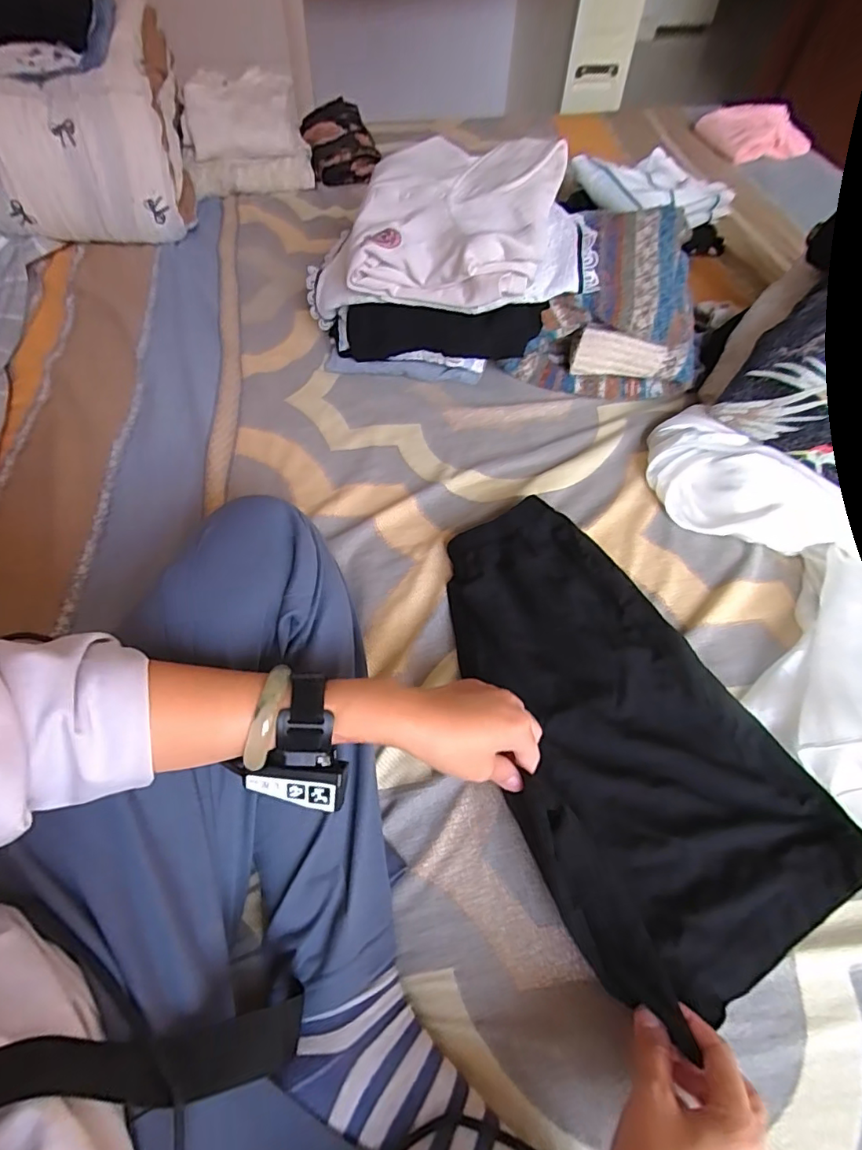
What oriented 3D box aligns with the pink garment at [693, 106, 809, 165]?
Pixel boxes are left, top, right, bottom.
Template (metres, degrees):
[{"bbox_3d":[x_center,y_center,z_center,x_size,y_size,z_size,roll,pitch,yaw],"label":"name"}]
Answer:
[{"bbox_3d":[0.734,-1.017,1.222,0.248,0.076,0.168,28,61,17],"label":"pink garment"}]

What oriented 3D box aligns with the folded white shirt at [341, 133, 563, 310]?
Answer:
[{"bbox_3d":[0.032,-0.454,0.670,0.248,0.067,0.225,12,77,14],"label":"folded white shirt"}]

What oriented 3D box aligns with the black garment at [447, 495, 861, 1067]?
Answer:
[{"bbox_3d":[0.148,0.113,0.478,0.235,0.037,0.423,-24,60,-16],"label":"black garment"}]

